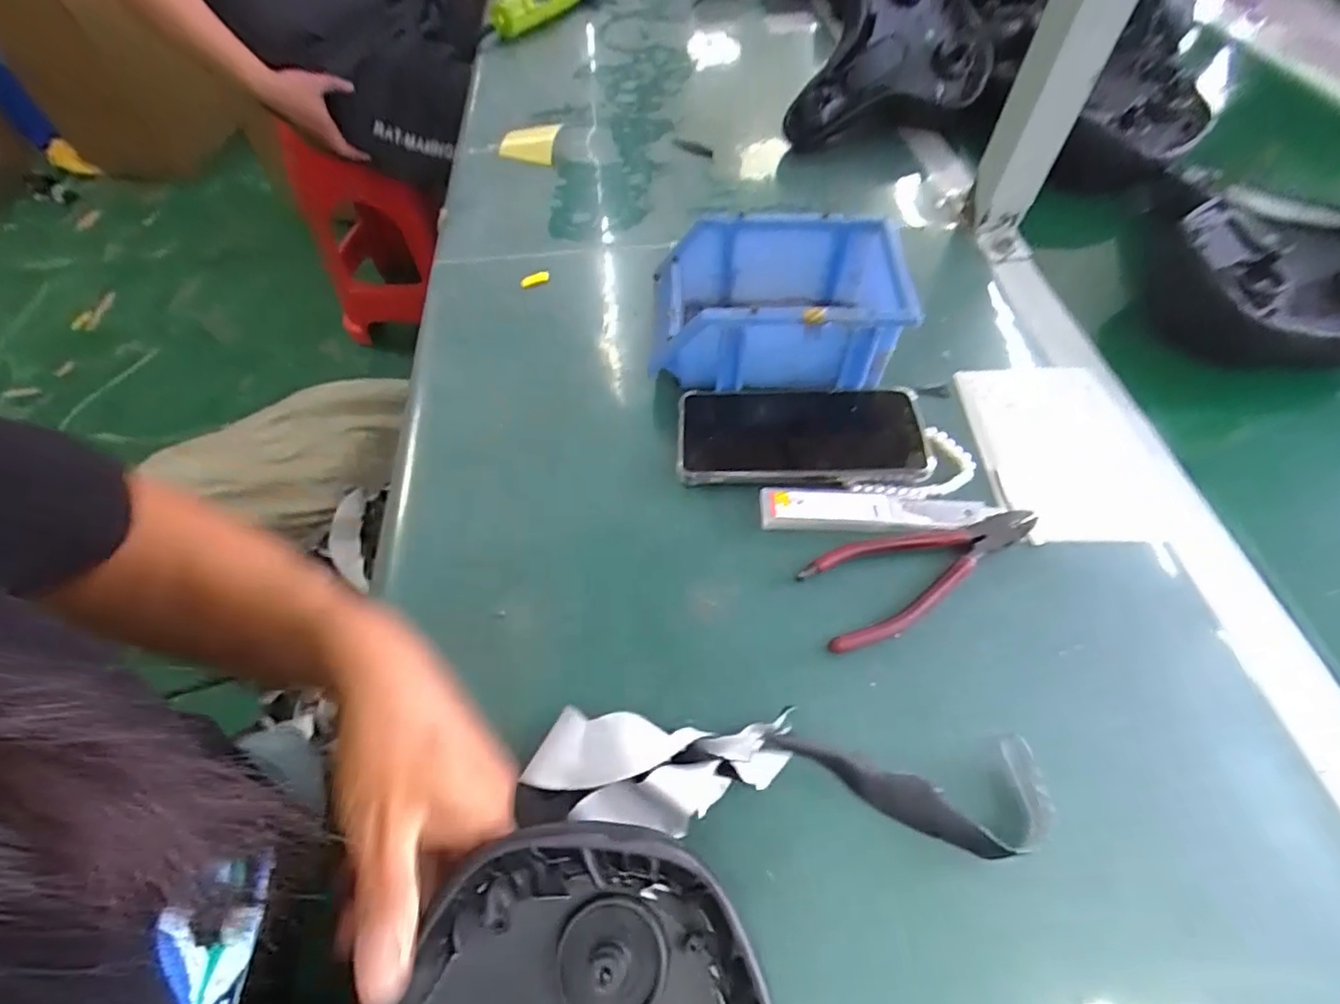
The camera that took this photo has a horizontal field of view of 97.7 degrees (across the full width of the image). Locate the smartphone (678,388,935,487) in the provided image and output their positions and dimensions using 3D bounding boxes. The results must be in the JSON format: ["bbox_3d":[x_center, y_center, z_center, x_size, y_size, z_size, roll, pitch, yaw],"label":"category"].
[{"bbox_3d":[0.091,-0.047,0.404,0.167,0.016,0.081,0,56,1],"label":"smartphone"}]

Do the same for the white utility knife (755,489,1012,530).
[{"bbox_3d":[0.133,0.004,0.374,0.149,0.011,0.029,0,56,1],"label":"white utility knife"}]

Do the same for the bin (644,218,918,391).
[{"bbox_3d":[0.079,-0.147,0.437,0.176,0.075,0.122,1,56,2],"label":"bin"}]

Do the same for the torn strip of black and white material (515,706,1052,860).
[{"bbox_3d":[0.055,0.134,0.283,0.247,0.025,0.051,2,56,3],"label":"torn strip of black and white material"}]

